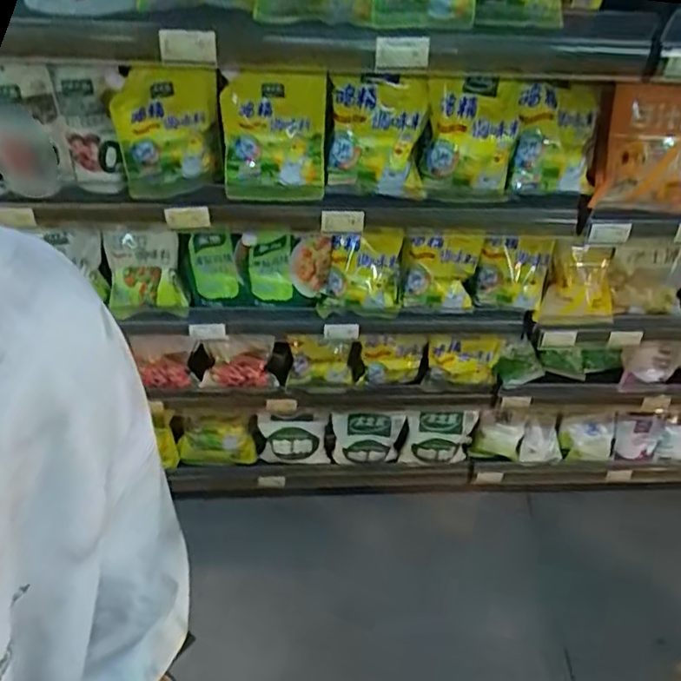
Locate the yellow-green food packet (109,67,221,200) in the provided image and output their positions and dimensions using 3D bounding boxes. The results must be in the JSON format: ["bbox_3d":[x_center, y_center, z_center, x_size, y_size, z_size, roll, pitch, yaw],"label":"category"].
[{"bbox_3d":[-0.240,-0.289,0.894,0.137,0.184,0.045,-5,52,-9],"label":"yellow-green food packet"}]

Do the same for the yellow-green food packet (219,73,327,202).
[{"bbox_3d":[-0.096,-0.291,0.933,0.145,0.178,0.028,-2,32,-6],"label":"yellow-green food packet"}]

